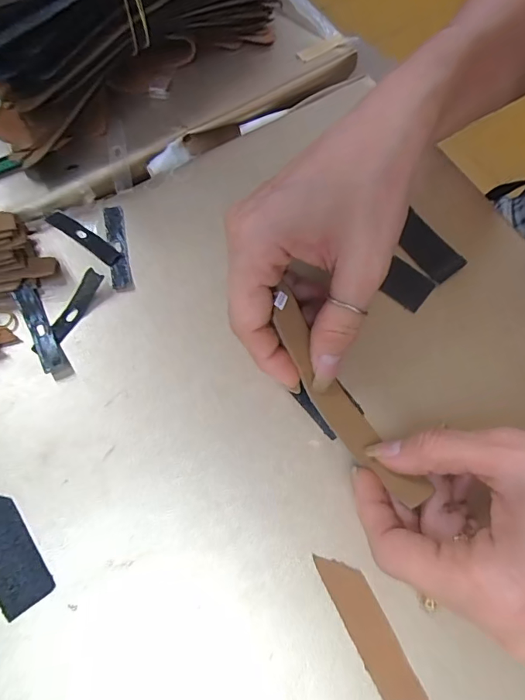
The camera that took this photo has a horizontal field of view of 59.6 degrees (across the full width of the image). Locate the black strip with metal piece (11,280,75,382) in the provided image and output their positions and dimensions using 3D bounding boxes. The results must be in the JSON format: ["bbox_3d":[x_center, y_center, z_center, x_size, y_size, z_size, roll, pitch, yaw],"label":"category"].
[{"bbox_3d":[-0.115,-0.010,0.238,0.012,0.007,0.056,-27,72,-12],"label":"black strip with metal piece"}]

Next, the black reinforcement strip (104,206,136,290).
[{"bbox_3d":[-0.082,-0.059,0.259,0.011,0.004,0.053,-11,70,-7],"label":"black reinforcement strip"}]

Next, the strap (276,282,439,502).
[{"bbox_3d":[0.035,0.021,0.215,0.016,0.028,0.109,-31,85,-13],"label":"strap"}]

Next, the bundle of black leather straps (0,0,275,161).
[{"bbox_3d":[-0.068,-0.192,0.271,0.046,0.071,0.204,43,73,13],"label":"bundle of black leather straps"}]

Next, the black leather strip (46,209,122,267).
[{"bbox_3d":[-0.103,-0.066,0.261,0.054,0.004,0.010,36,72,11],"label":"black leather strip"}]

